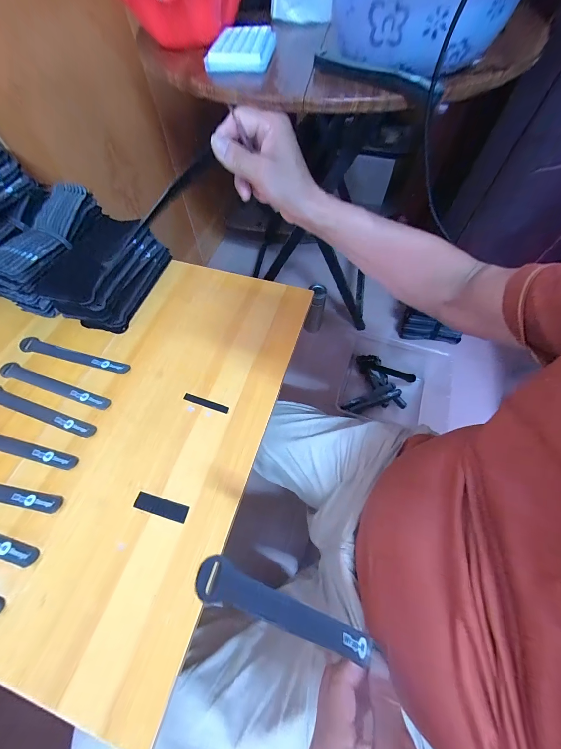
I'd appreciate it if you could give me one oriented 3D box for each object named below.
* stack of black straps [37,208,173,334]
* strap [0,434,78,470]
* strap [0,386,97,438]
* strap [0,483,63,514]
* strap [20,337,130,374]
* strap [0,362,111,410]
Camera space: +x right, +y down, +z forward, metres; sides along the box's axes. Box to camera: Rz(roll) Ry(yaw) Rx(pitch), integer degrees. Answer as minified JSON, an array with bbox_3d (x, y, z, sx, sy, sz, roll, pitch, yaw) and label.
[{"bbox_3d":[-0.294,-0.180,0.476,0.109,0.085,0.201,14,63,7],"label":"stack of black straps"},{"bbox_3d":[-0.365,0.096,0.377,0.192,0.004,0.024,11,63,6],"label":"strap"},{"bbox_3d":[-0.352,0.052,0.401,0.192,0.004,0.022,17,63,9],"label":"strap"},{"bbox_3d":[-0.368,0.146,0.351,0.192,0.005,0.024,8,62,4],"label":"strap"},{"bbox_3d":[-0.330,-0.028,0.443,0.191,0.005,0.025,15,65,8],"label":"strap"},{"bbox_3d":[-0.343,0.016,0.419,0.190,0.004,0.023,16,63,9],"label":"strap"}]

